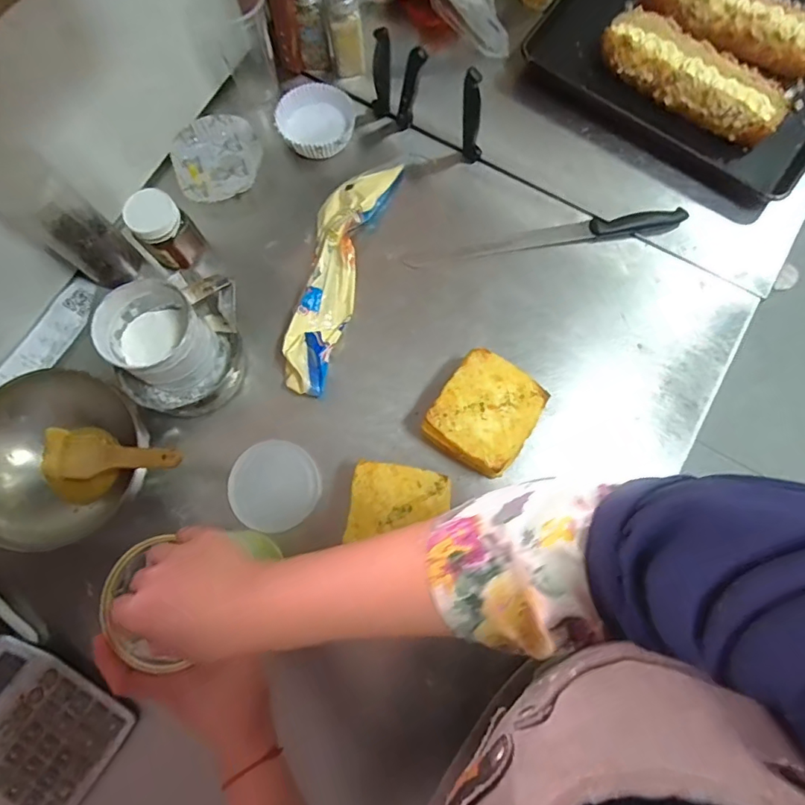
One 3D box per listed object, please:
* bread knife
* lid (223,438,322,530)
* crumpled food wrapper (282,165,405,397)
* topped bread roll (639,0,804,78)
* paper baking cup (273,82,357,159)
[{"bbox_3d":[0.202,-0.230,0.723,0.394,0.026,0.035,-13,77,-2],"label":"bread knife"},{"bbox_3d":[-0.167,0.107,0.664,0.115,0.019,0.114,0,77,1],"label":"lid"},{"bbox_3d":[-0.089,-0.174,0.685,0.076,0.033,0.331,15,78,4],"label":"crumpled food wrapper"},{"bbox_3d":[0.481,-0.563,0.751,0.285,0.064,0.081,28,79,7],"label":"topped bread roll"},{"bbox_3d":[-0.124,-0.411,0.747,0.116,0.029,0.123,0,77,1],"label":"paper baking cup"}]

